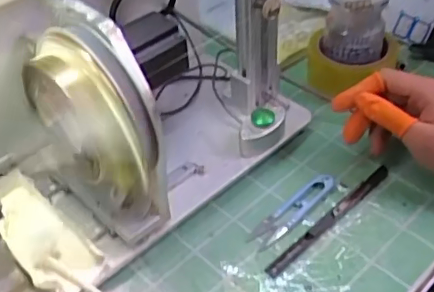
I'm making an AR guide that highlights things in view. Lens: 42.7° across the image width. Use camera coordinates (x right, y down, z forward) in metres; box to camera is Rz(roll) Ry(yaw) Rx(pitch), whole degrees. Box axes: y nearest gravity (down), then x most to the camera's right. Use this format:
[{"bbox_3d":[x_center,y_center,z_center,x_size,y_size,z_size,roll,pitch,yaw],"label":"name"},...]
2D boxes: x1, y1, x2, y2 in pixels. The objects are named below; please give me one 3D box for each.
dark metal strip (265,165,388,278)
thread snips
[{"bbox_3d":[0.104,0.065,0.501,0.163,0.006,0.012,-33,50,-28],"label":"dark metal strip"},{"bbox_3d":[0.072,0.059,0.508,0.102,0.009,0.027,-31,50,-26],"label":"thread snips"}]

